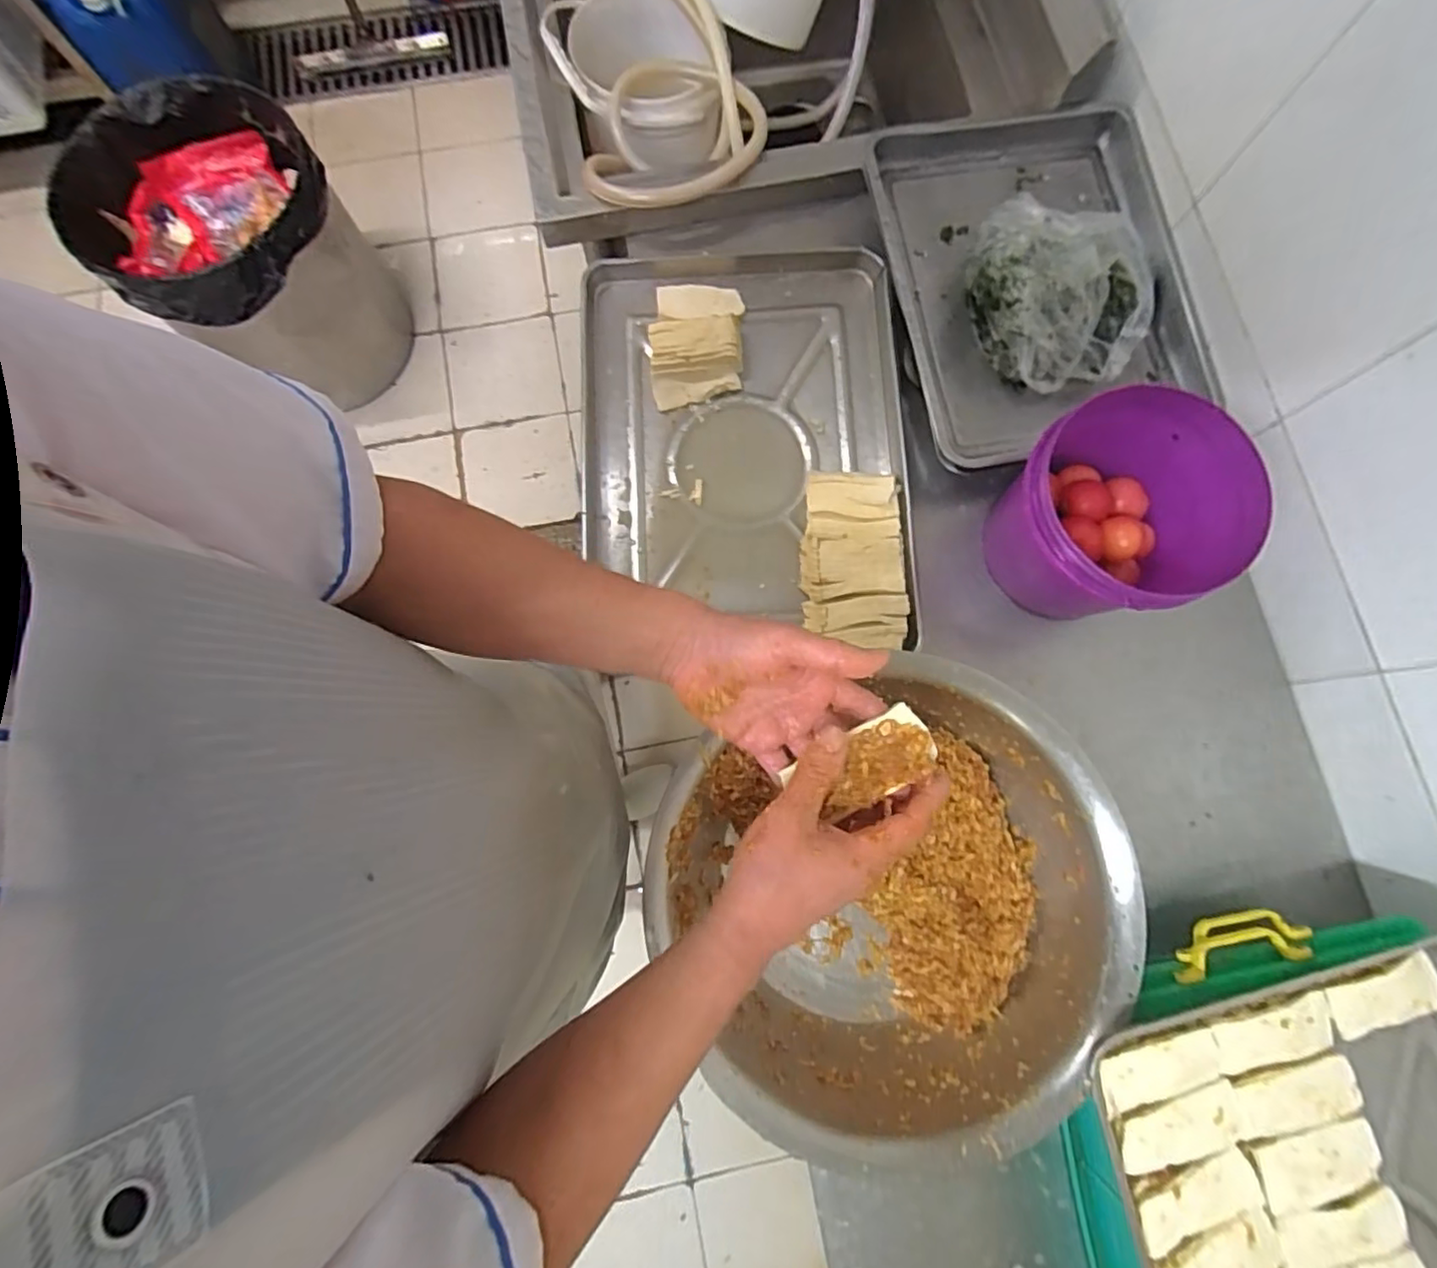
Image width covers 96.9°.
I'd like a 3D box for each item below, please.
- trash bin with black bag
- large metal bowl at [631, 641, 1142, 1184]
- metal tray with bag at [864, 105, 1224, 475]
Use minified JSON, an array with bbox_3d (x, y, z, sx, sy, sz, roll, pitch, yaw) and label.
[{"bbox_3d":[-0.965,-0.800,1.401,0.396,0.457,0.422,0,79,-1],"label":"trash bin with black bag"},{"bbox_3d":[0.182,0.276,0.681,0.442,0.158,0.421,0,79,-1],"label":"large metal bowl"},{"bbox_3d":[0.409,-0.464,0.820,0.370,0.145,0.445,-13,80,-3],"label":"metal tray with bag"}]

